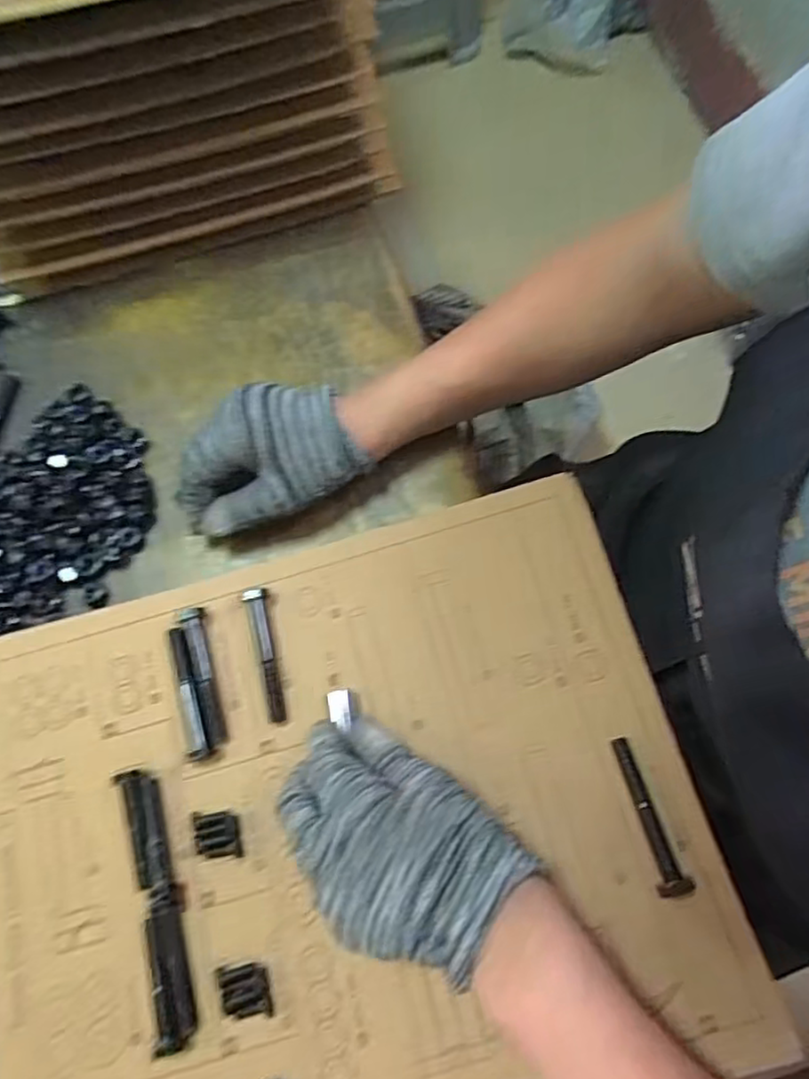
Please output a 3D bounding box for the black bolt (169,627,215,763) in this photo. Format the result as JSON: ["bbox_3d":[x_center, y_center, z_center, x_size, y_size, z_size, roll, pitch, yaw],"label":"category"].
[{"bbox_3d":[-0.121,0.085,0.373,0.014,0.009,0.073,-14,72,-2],"label":"black bolt"}]

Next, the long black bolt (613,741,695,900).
[{"bbox_3d":[0.124,0.139,0.338,0.015,0.014,0.075,-14,72,-2],"label":"long black bolt"}]

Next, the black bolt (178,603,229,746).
[{"bbox_3d":[-0.114,0.076,0.377,0.012,0.010,0.077,-15,72,-2],"label":"black bolt"}]

